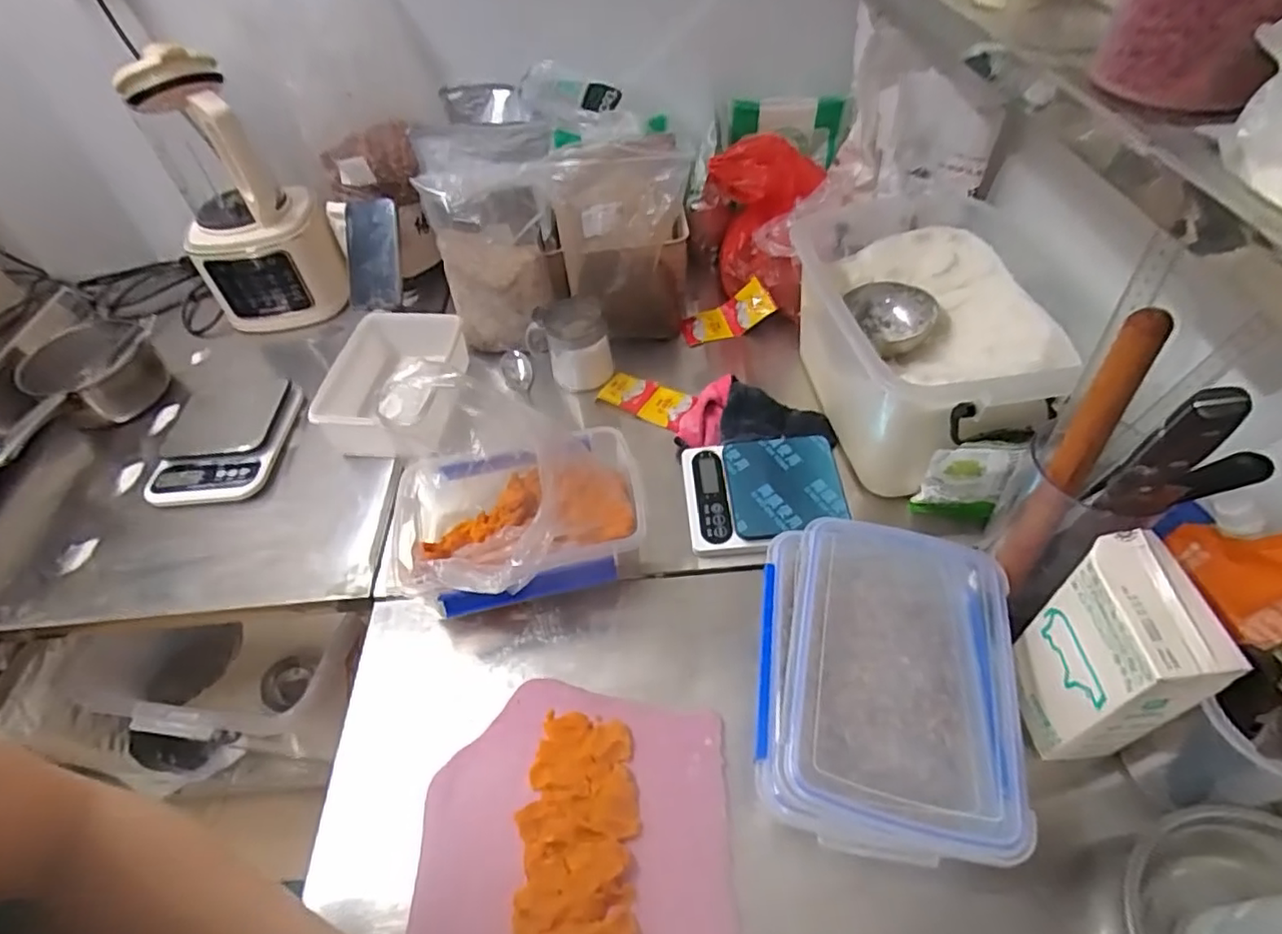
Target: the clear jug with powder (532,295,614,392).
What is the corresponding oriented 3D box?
[{"bbox_3d":[-0.090,-0.166,0.868,0.086,0.103,0.104,-18,51,-10],"label":"clear jug with powder"}]

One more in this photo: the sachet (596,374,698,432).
[{"bbox_3d":[0.009,-0.092,0.857,0.134,0.018,0.055,25,78,26],"label":"sachet"}]

